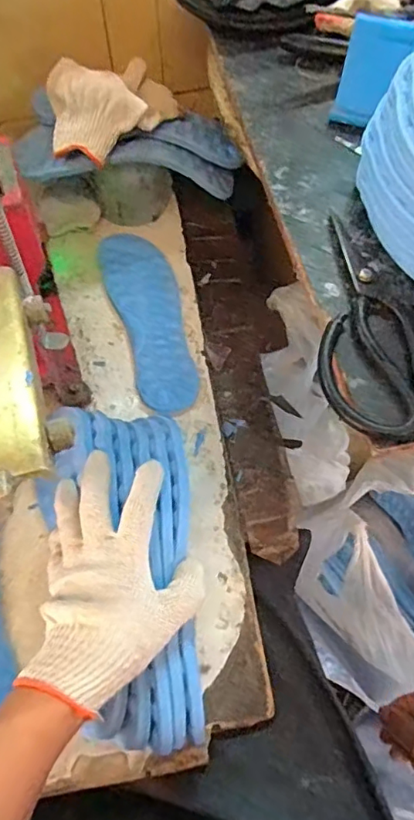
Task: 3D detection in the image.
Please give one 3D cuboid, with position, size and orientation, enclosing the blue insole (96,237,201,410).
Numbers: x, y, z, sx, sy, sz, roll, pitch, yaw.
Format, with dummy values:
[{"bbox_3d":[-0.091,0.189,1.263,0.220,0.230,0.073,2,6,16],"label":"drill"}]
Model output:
[{"bbox_3d":[-0.061,-0.110,0.595,0.076,0.014,0.253,-14,60,-14],"label":"blue insole"}]

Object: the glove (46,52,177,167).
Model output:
[{"bbox_3d":[-0.100,-0.322,0.562,0.137,0.054,0.092,-21,62,-10],"label":"glove"}]

